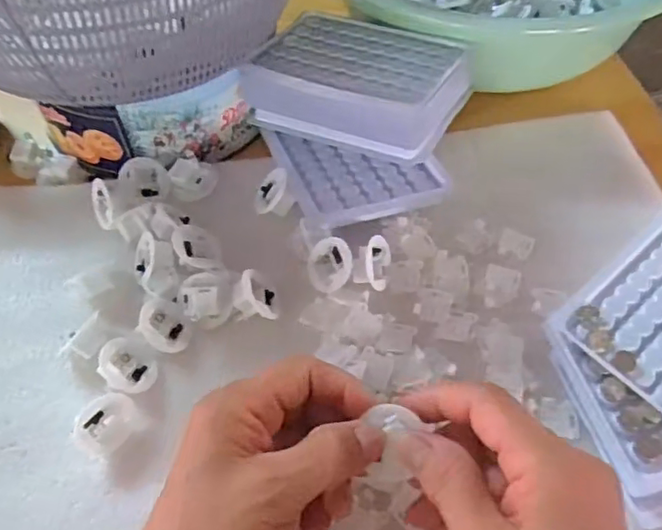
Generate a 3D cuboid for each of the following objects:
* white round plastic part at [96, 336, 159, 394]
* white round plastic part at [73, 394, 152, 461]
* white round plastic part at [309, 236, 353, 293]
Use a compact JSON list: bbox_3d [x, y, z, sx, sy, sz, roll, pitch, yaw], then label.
[{"bbox_3d":[-0.111,0.055,0.331,0.025,0.023,0.030,8,58,5],"label":"white round plastic part"},{"bbox_3d":[-0.116,0.082,0.313,0.009,0.030,0.032,7,42,43],"label":"white round plastic part"},{"bbox_3d":[-0.001,0.000,0.365,0.029,0.008,0.032,3,85,38],"label":"white round plastic part"}]

